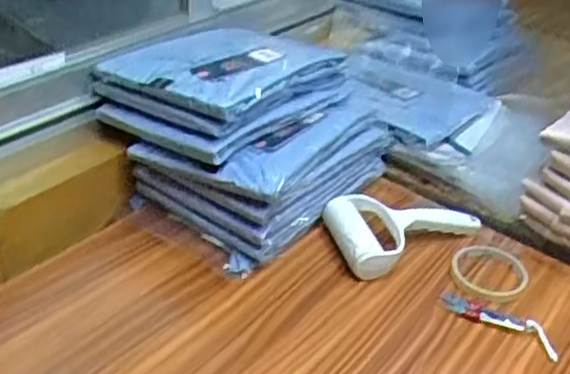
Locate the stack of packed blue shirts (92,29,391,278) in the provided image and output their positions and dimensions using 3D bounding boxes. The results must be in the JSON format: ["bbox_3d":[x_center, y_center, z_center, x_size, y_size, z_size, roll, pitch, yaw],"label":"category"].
[{"bbox_3d":[-0.041,-0.076,0.873,0.255,0.186,0.290,29,40,32],"label":"stack of packed blue shirts"}]

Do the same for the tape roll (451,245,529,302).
[{"bbox_3d":[0.244,0.097,0.813,0.085,0.012,0.103,28,40,30],"label":"tape roll"}]

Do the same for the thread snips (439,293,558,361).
[{"bbox_3d":[0.232,0.145,0.748,0.130,0.010,0.033,20,36,21],"label":"thread snips"}]

